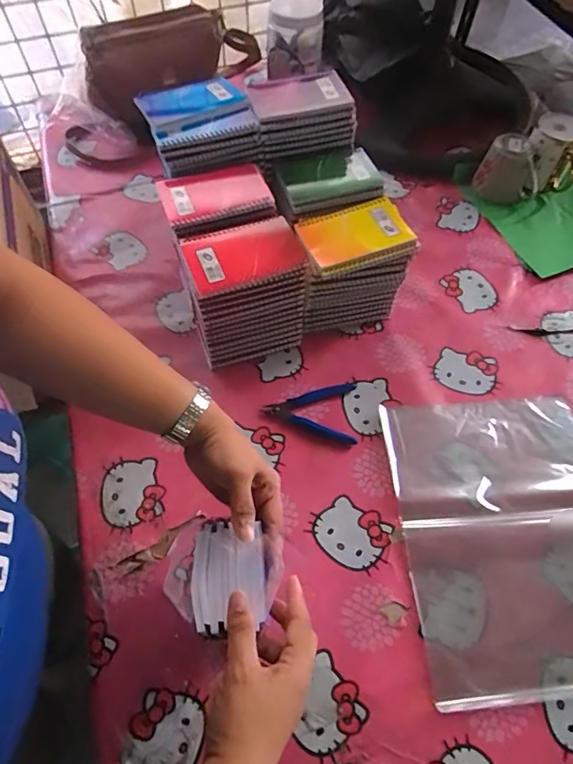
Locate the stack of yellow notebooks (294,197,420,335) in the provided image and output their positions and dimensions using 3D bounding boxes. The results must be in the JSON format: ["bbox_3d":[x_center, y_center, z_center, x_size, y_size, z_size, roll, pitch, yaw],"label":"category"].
[{"bbox_3d":[0.083,-0.153,0.661,0.134,0.141,0.092,-13,61,-7],"label":"stack of yellow notebooks"}]

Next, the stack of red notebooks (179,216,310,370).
[{"bbox_3d":[-0.051,-0.118,0.630,0.139,0.161,0.105,-16,62,-9],"label":"stack of red notebooks"}]

